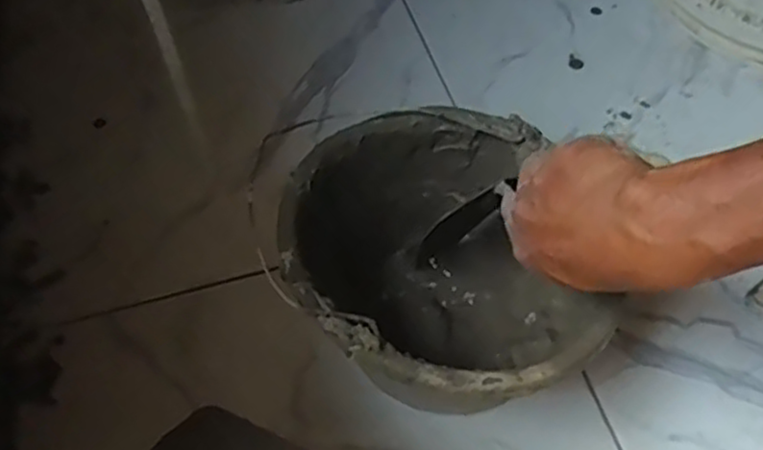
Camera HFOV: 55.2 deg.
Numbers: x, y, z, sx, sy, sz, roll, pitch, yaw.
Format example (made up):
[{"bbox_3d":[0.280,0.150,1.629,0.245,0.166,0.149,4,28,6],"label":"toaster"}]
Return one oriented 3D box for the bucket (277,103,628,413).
[{"bbox_3d":[0.045,0.050,0.569,0.216,0.161,0.231,-17,57,-10],"label":"bucket"}]

